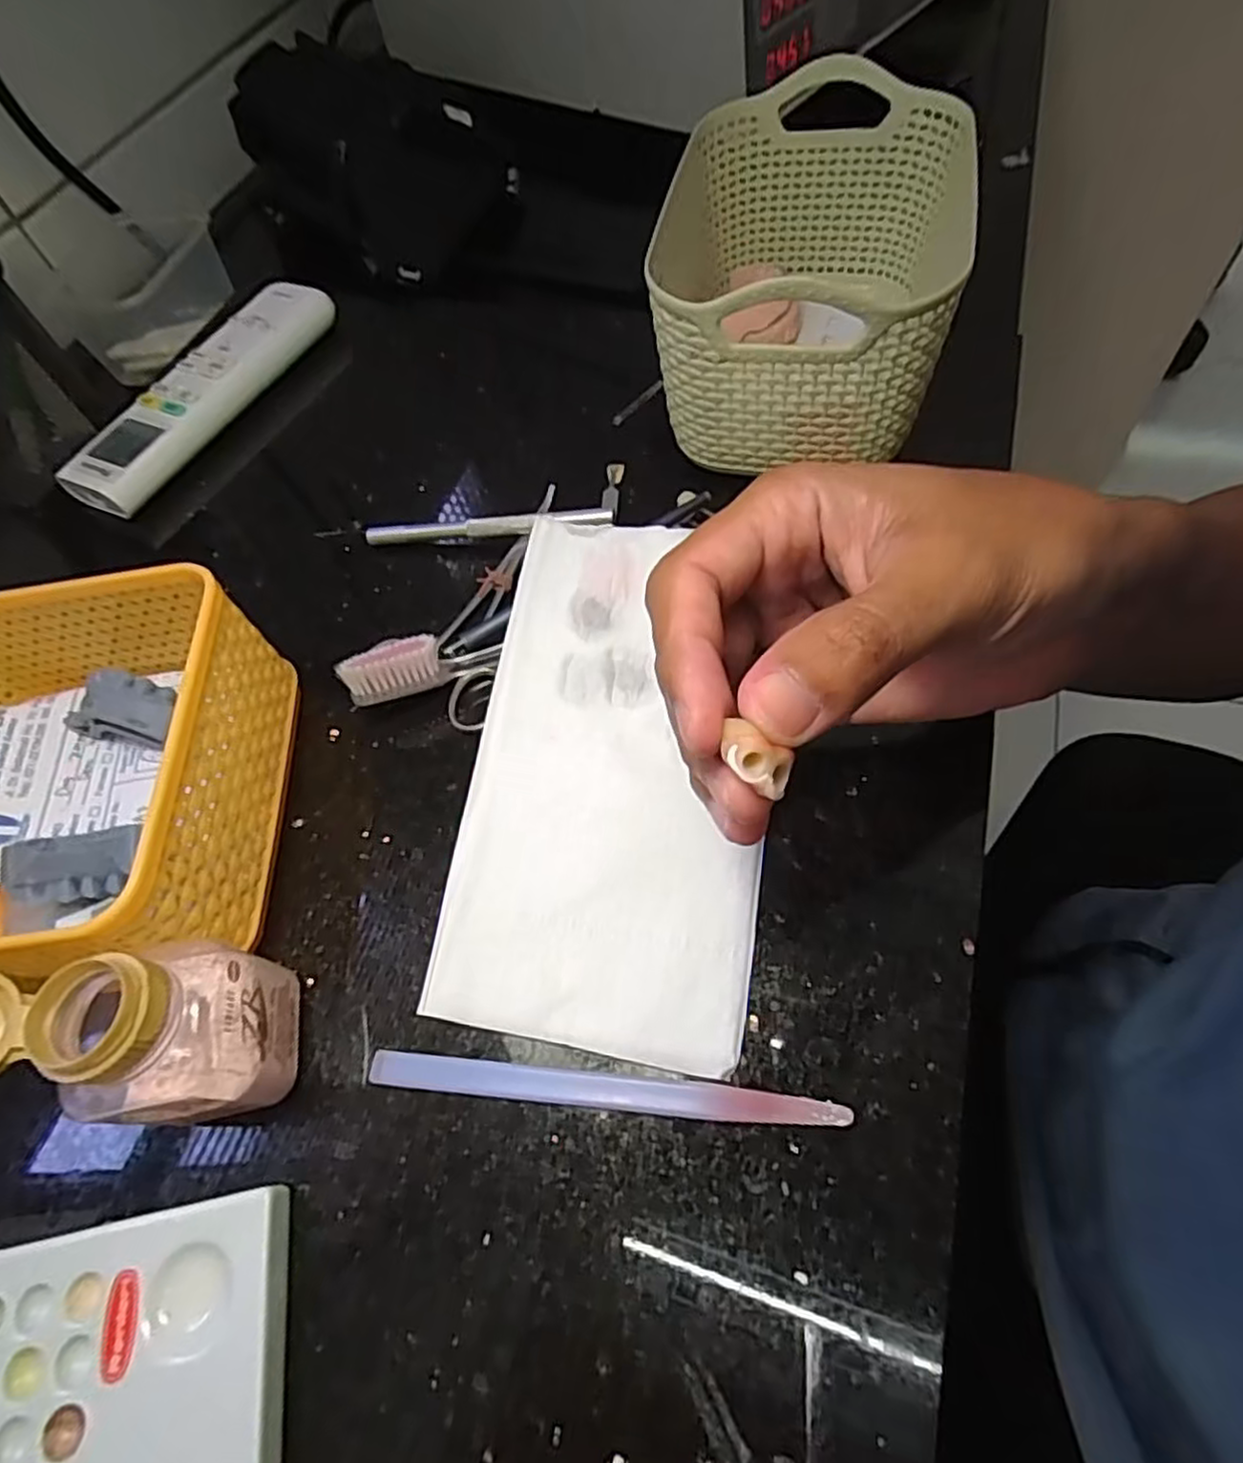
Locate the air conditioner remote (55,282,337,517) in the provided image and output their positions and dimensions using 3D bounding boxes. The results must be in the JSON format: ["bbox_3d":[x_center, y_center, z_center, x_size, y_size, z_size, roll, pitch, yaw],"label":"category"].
[{"bbox_3d":[-0.230,-0.187,0.397,0.046,0.029,0.176,22,66,19],"label":"air conditioner remote"}]

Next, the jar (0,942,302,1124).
[{"bbox_3d":[-0.136,0.080,0.197,0.074,0.065,0.048,4,59,4],"label":"jar"}]

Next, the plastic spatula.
[{"bbox_3d":[-0.007,0.103,0.206,0.137,0.006,0.009,1,61,8],"label":"plastic spatula"}]

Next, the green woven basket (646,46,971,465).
[{"bbox_3d":[0.077,-0.199,0.313,0.133,0.082,0.171,16,64,16],"label":"green woven basket"}]

